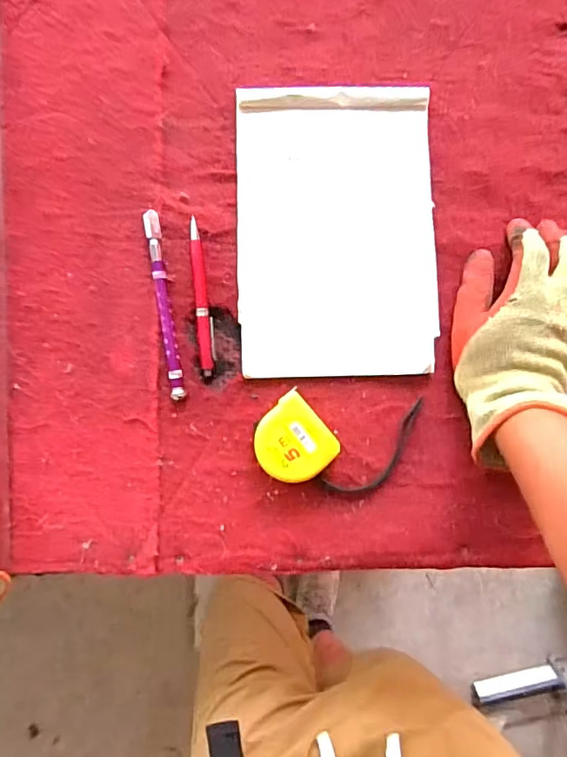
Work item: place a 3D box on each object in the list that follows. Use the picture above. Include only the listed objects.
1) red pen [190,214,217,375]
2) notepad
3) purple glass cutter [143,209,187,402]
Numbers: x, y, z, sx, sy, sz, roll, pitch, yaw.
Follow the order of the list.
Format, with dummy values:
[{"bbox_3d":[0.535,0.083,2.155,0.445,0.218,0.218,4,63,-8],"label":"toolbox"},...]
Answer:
[{"bbox_3d":[-0.073,-0.073,0.467,0.014,0.010,0.137,-5,89,-4],"label":"red pen"},{"bbox_3d":[0.050,-0.134,0.478,0.181,0.011,0.261,-2,89,-4],"label":"notepad"},{"bbox_3d":[-0.107,-0.065,0.467,0.012,0.012,0.169,-9,90,-4],"label":"purple glass cutter"}]

